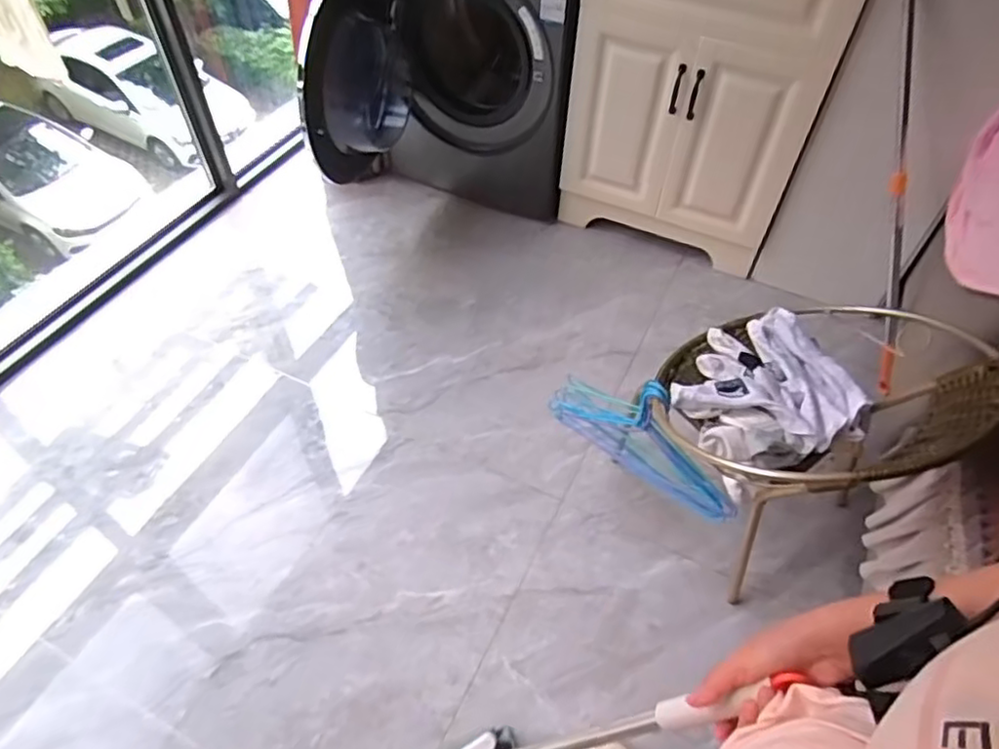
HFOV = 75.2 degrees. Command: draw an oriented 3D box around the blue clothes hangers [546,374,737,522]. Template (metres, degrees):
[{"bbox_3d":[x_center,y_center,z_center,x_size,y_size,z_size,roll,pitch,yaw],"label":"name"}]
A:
[{"bbox_3d":[0.281,0.121,1.280,0.074,0.259,0.420,-37,60,-27],"label":"blue clothes hangers"}]

